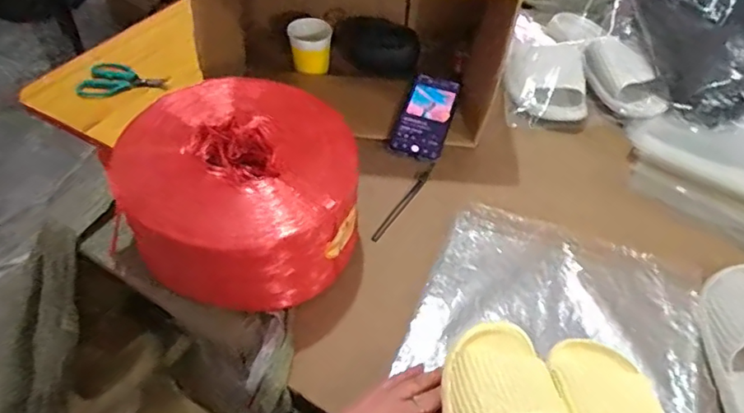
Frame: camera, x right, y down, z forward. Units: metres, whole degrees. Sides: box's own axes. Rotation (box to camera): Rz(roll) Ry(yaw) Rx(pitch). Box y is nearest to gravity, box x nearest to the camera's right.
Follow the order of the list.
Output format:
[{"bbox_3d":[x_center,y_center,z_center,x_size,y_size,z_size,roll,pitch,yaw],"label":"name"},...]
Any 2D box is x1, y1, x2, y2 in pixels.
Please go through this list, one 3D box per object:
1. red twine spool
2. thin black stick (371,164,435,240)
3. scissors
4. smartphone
[{"bbox_3d":[-0.157,-0.019,0.657,0.246,0.127,0.275,-28,53,-25],"label":"red twine spool"},{"bbox_3d":[0.044,-0.006,0.741,0.013,0.010,0.158,26,51,21],"label":"thin black stick"},{"bbox_3d":[-0.402,-0.210,0.896,0.134,0.018,0.067,-7,63,-11],"label":"scissors"},{"bbox_3d":[0.083,-0.139,0.833,0.072,0.011,0.157,18,59,2],"label":"smartphone"}]

